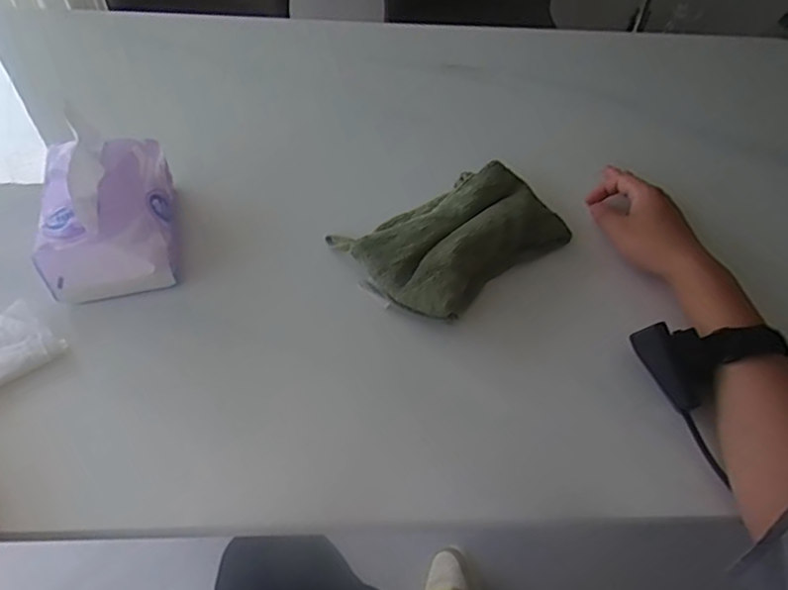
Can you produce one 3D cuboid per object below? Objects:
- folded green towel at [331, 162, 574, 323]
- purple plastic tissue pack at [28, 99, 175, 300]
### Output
[{"bbox_3d":[0.059,-0.060,0.545,0.193,0.046,0.133,-31,61,-24],"label":"folded green towel"},{"bbox_3d":[-0.248,-0.080,0.502,0.100,0.093,0.135,-8,55,-10],"label":"purple plastic tissue pack"}]

